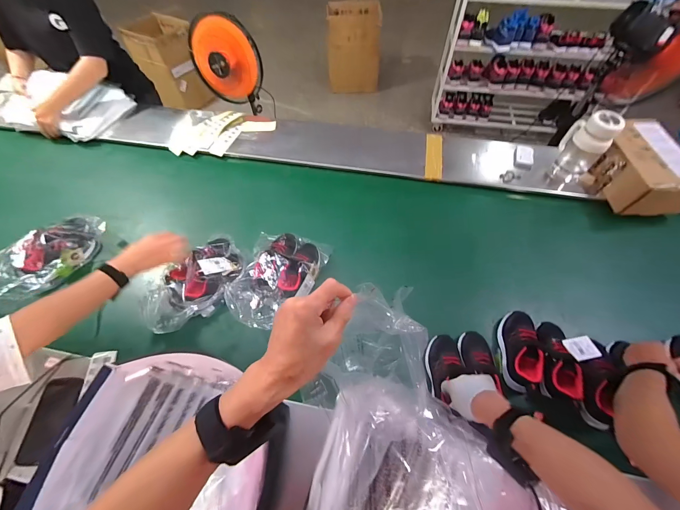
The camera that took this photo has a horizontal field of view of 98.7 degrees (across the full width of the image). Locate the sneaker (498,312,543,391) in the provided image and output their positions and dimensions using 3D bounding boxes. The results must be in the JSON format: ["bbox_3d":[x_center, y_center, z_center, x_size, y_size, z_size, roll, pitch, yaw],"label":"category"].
[{"bbox_3d":[0.452,0.230,0.731,0.077,0.080,0.210,10,58,8],"label":"sneaker"}]

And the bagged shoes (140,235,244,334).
[{"bbox_3d":[-0.402,0.074,0.819,0.277,0.088,0.228,-33,62,-18],"label":"bagged shoes"}]

